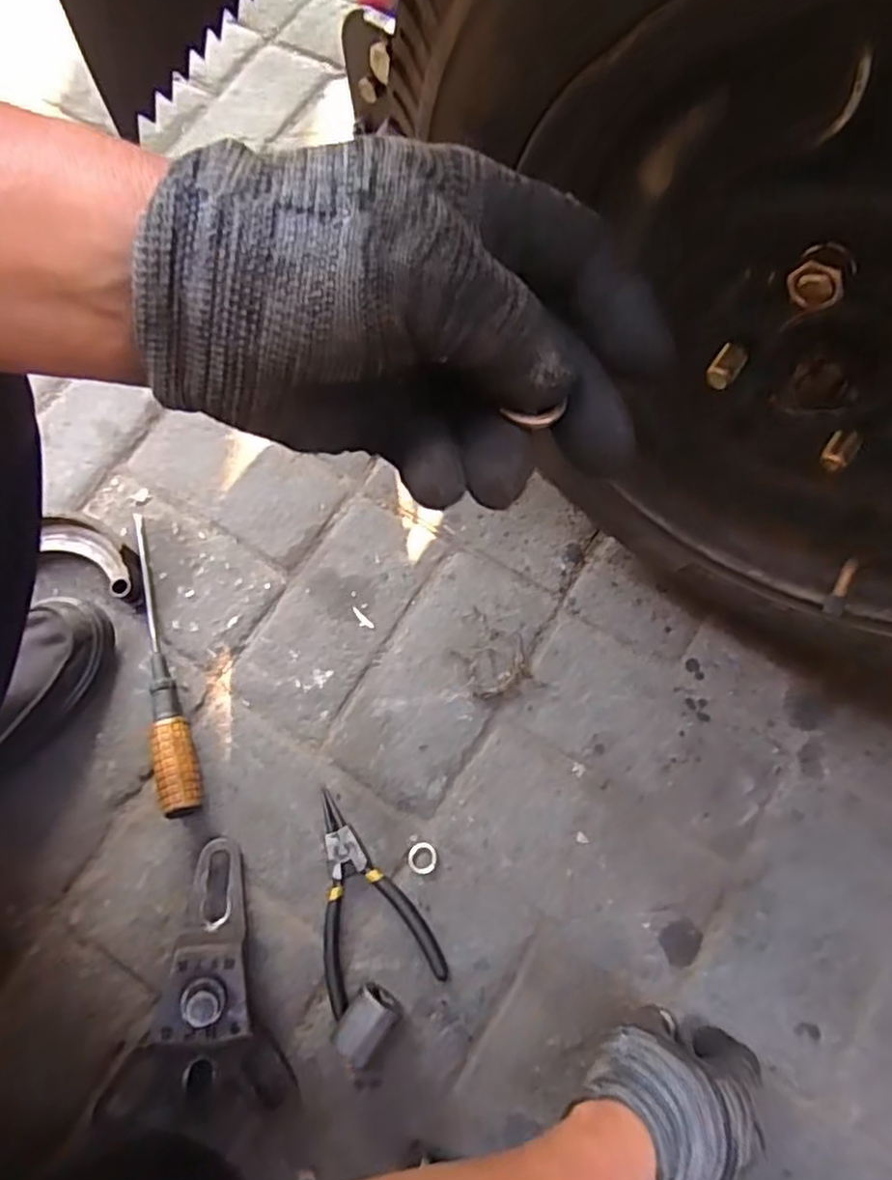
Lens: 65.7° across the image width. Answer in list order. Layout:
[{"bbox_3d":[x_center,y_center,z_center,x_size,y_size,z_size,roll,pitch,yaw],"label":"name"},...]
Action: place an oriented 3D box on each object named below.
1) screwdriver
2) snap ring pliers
[{"bbox_3d":[-0.226,0.052,0.543,0.028,0.027,0.251,-18,71,-4],"label":"screwdriver"},{"bbox_3d":[-0.060,0.211,0.486,0.077,0.012,0.138,-21,71,-5],"label":"snap ring pliers"}]

